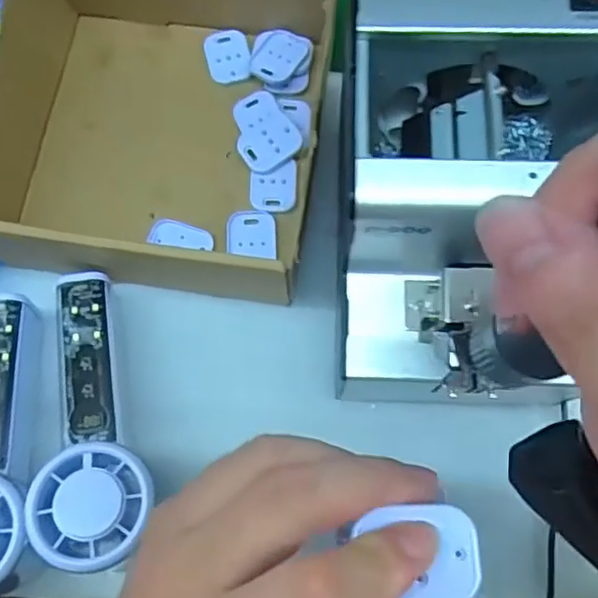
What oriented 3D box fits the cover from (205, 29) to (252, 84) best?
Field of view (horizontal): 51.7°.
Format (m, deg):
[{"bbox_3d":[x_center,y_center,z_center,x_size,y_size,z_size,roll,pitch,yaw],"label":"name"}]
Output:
[{"bbox_3d":[-0.047,-0.164,0.416,0.029,0.005,0.043,-12,74,-2],"label":"cover"}]

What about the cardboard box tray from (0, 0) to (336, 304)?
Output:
[{"bbox_3d":[-0.083,-0.115,0.380,0.181,0.072,0.214,8,75,3],"label":"cardboard box tray"}]

